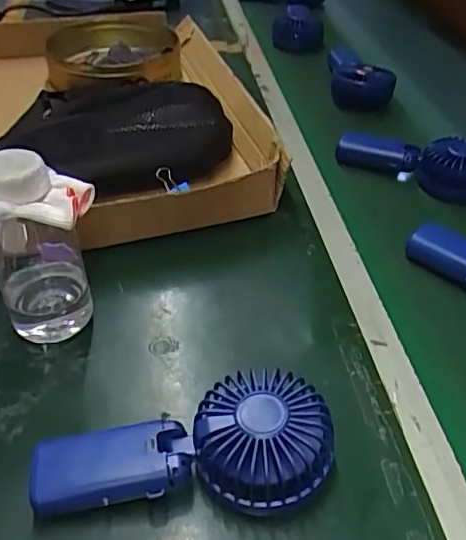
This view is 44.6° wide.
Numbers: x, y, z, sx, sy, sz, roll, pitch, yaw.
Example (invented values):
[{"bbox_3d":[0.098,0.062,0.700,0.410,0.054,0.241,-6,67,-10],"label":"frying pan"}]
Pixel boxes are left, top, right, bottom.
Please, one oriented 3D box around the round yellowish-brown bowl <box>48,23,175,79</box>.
[{"bbox_3d":[-0.178,-0.328,0.835,0.178,0.051,0.191,1,41,-1],"label":"round yellowish-brown bowl"}]

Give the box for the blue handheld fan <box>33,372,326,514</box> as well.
[{"bbox_3d":[-0.030,0.108,0.355,0.176,0.048,0.076,0,41,-2],"label":"blue handheld fan"}]

